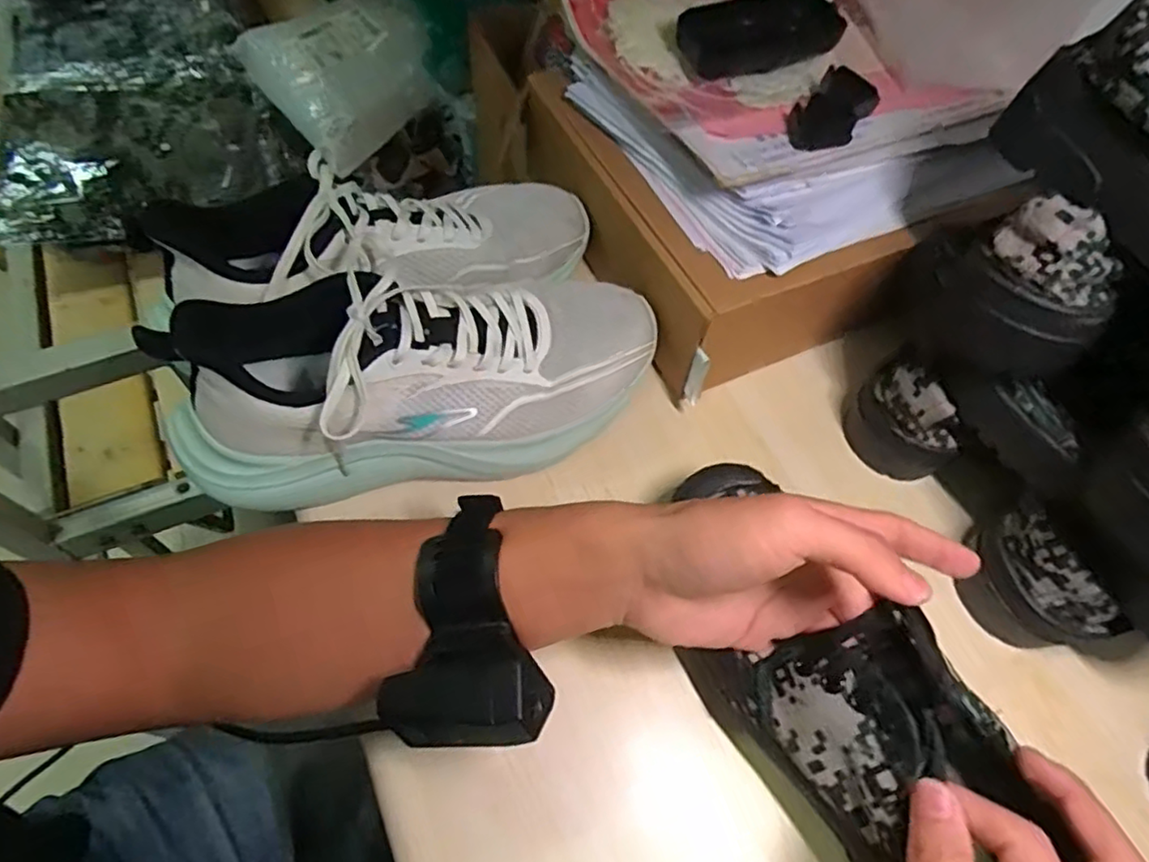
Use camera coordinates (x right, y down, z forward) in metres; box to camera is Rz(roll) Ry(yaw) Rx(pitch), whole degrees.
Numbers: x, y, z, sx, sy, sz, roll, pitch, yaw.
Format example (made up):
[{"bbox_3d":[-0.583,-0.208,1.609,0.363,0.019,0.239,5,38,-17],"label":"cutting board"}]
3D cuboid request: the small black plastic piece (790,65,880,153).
[{"bbox_3d":[0.163,-0.205,0.411,0.041,0.019,0.070,35,62,16],"label":"small black plastic piece"}]

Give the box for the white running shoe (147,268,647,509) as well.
[{"bbox_3d":[-0.080,-0.035,0.369,0.271,0.095,0.097,-11,60,-12],"label":"white running shoe"}]

